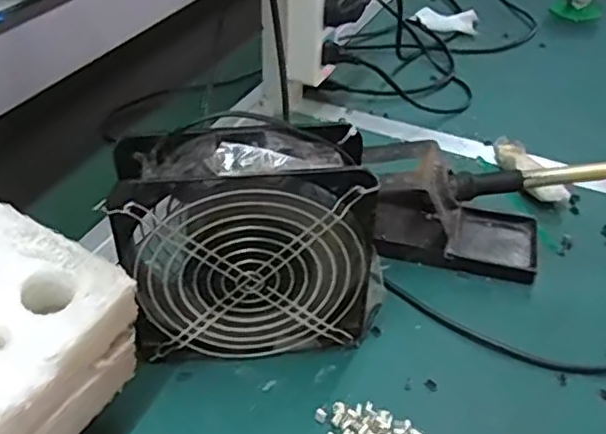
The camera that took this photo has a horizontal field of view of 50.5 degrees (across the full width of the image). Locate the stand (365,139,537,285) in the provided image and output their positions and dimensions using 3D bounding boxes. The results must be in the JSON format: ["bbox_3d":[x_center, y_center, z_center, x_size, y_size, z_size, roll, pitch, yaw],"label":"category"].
[{"bbox_3d":[0.112,-0.010,0.503,0.149,0.072,0.076,11,41,11],"label":"stand"}]

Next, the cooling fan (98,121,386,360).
[{"bbox_3d":[-0.031,0.018,0.403,0.154,0.150,0.060,-4,40,-6],"label":"cooling fan"}]

